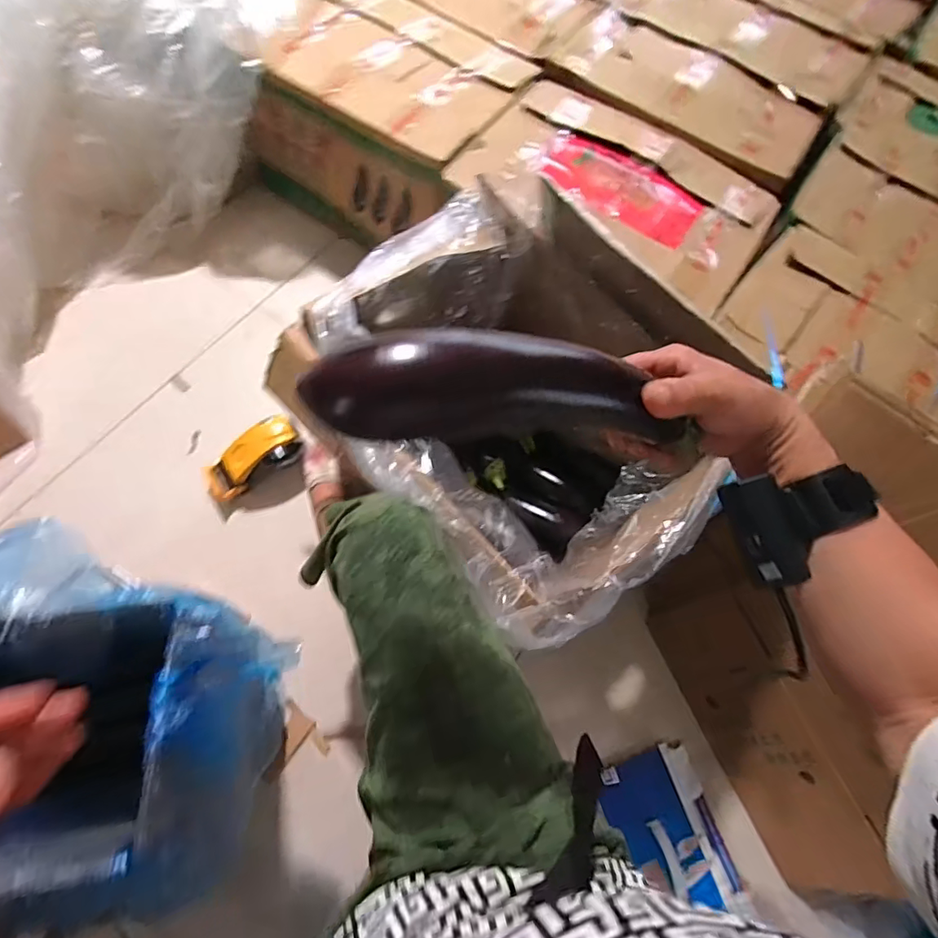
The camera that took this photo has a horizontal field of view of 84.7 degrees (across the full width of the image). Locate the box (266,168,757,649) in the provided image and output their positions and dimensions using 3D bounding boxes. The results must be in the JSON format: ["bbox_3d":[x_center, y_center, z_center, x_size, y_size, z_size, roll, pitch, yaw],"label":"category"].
[{"bbox_3d":[0.022,-0.075,0.698,0.365,0.387,0.479,-32,75,-19],"label":"box"}]

